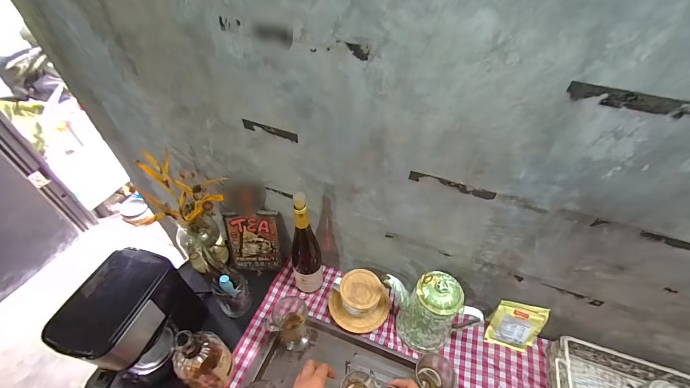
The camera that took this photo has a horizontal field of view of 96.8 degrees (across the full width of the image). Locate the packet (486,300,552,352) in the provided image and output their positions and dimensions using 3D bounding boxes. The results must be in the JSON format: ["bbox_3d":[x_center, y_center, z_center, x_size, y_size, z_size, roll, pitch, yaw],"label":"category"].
[{"bbox_3d":[0.393,0.302,0.704,0.106,0.122,0.020,10,19,15],"label":"packet"}]

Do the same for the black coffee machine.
[{"bbox_3d":[-0.406,0.257,0.631,0.142,0.239,0.211,8,47,5],"label":"black coffee machine"}]

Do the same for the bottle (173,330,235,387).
[{"bbox_3d":[-0.283,0.344,0.624,0.078,0.201,0.089,24,51,19],"label":"bottle"}]

